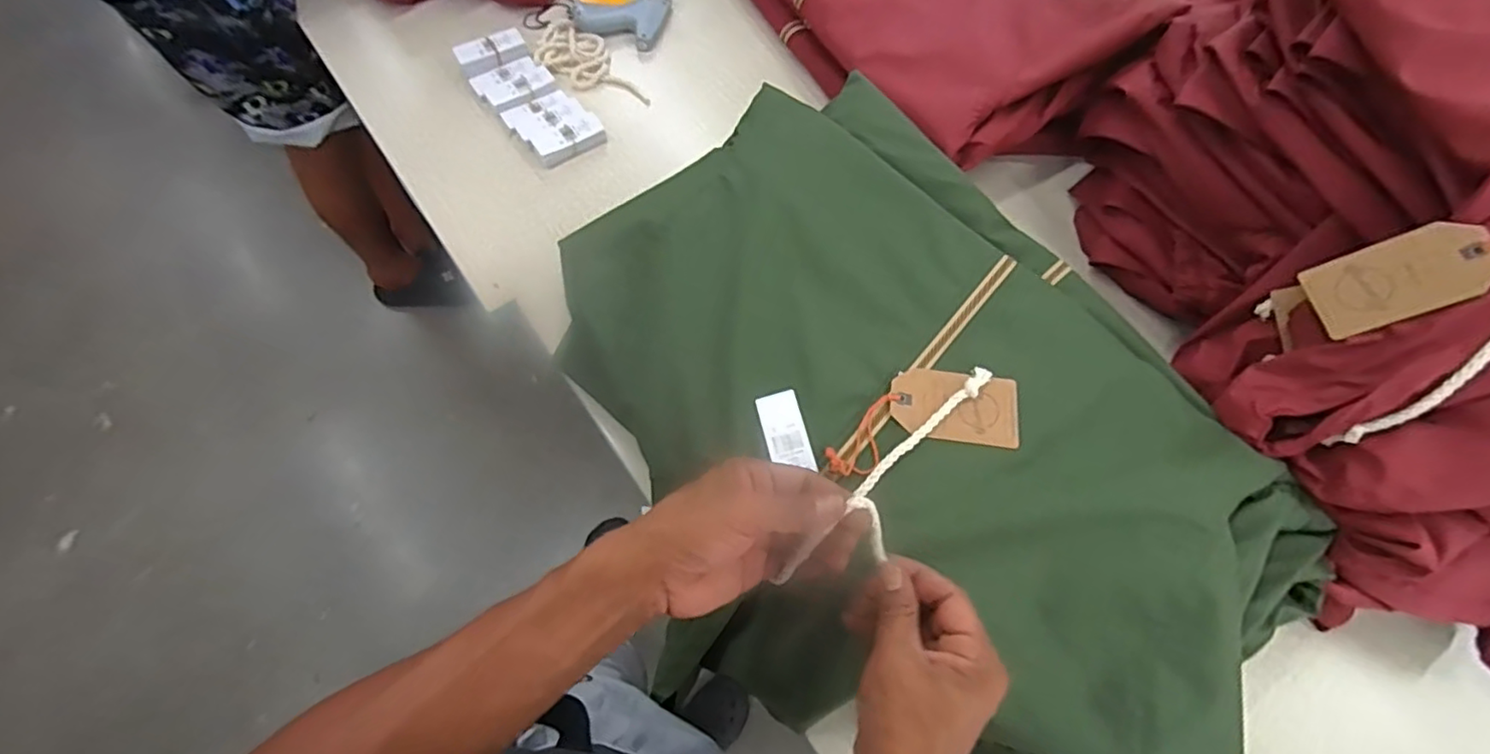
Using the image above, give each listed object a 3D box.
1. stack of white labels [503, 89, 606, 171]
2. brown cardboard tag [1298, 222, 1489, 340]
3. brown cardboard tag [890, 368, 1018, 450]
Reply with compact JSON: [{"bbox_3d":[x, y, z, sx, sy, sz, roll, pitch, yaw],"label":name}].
[{"bbox_3d":[-0.225,-0.297,0.741,0.086,0.015,0.101,-34,74,-15],"label":"stack of white labels"},{"bbox_3d":[0.482,-0.073,0.462,0.097,0.006,0.059,-27,70,35],"label":"brown cardboard tag"},{"bbox_3d":[0.167,0.023,0.498,0.099,0.006,0.057,7,68,2],"label":"brown cardboard tag"}]

